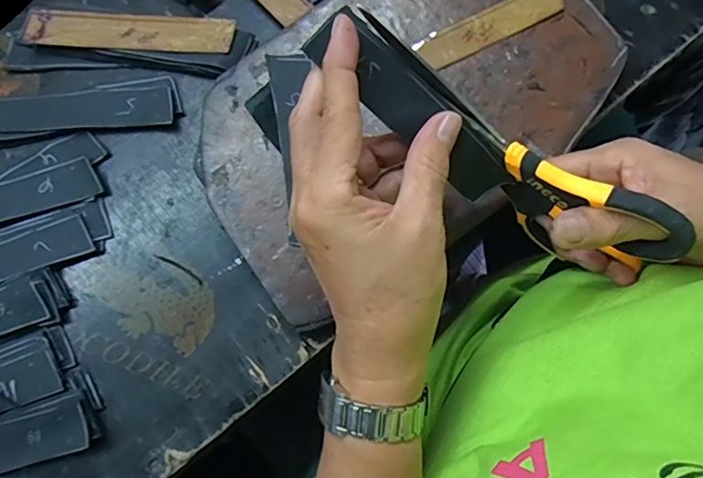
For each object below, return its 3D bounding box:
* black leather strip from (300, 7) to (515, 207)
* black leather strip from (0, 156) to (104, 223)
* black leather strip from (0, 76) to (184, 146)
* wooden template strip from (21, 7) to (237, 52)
[{"bbox_3d":[0.031,-0.062,0.249,0.115,0.008,0.028,38,98,-15],"label":"black leather strip"},{"bbox_3d":[-0.221,-0.021,0.322,0.121,0.005,0.026,-20,80,-4],"label":"black leather strip"},{"bbox_3d":[-0.176,-0.083,0.334,0.122,0.008,0.032,-7,80,-1],"label":"black leather strip"},{"bbox_3d":[-0.146,-0.136,0.337,0.132,0.004,0.023,4,77,-2],"label":"wooden template strip"}]

